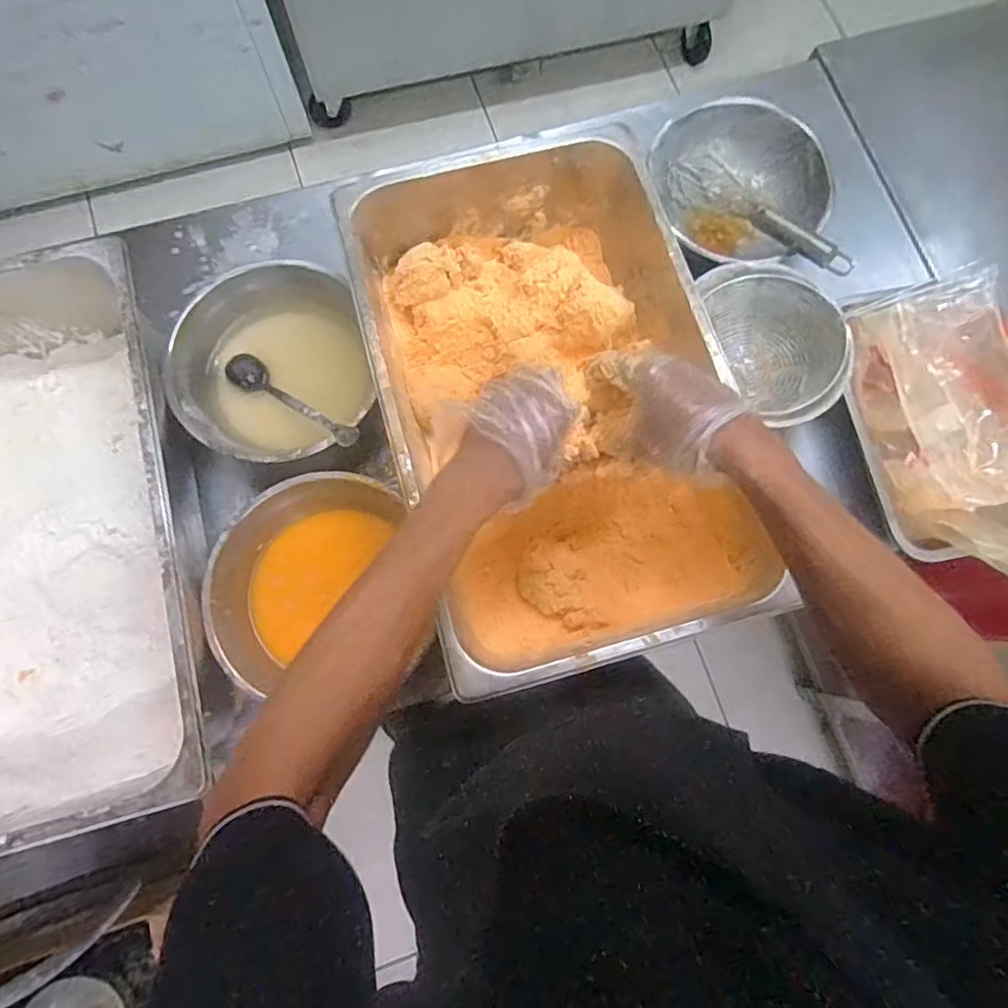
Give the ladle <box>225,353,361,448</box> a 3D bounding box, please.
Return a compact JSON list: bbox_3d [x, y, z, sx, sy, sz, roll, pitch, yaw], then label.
[{"bbox_3d":[-0.226,-0.111,0.632,0.193,0.039,0.035,31,78,24],"label":"ladle"}]

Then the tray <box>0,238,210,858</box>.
[{"bbox_3d":[-0.464,0.030,0.571,0.329,0.143,0.541,-14,78,-5],"label":"tray"}]

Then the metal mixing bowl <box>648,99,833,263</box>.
[{"bbox_3d":[0.268,-0.370,0.707,0.194,0.088,0.199,0,77,-1],"label":"metal mixing bowl"}]

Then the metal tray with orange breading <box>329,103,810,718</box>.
[{"bbox_3d":[0.044,-0.111,0.620,0.321,0.145,0.533,-15,78,-5],"label":"metal tray with orange breading"}]

